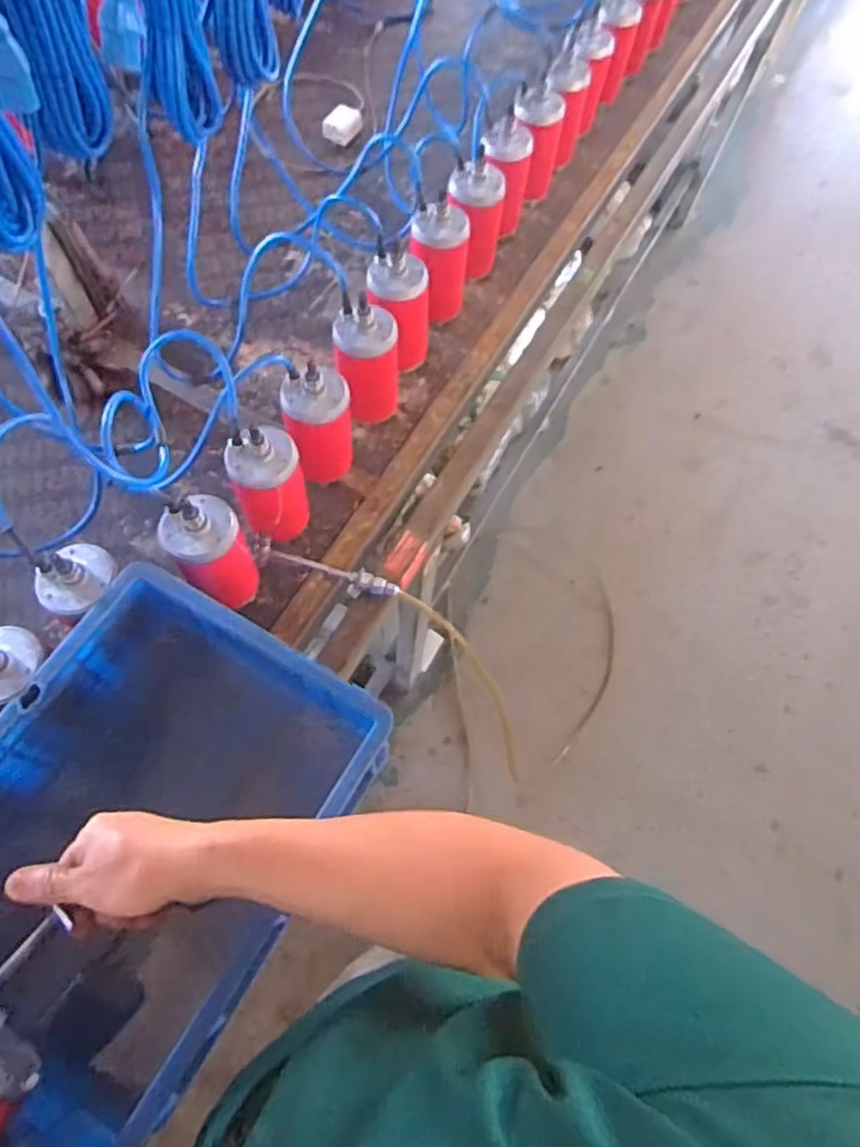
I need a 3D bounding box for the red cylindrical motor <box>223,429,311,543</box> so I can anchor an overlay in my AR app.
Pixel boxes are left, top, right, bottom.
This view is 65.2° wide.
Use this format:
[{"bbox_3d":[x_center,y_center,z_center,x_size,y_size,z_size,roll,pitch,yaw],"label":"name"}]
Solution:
[{"bbox_3d":[-0.182,-0.097,0.757,0.079,0.144,0.066,-10,68,-9],"label":"red cylindrical motor"}]

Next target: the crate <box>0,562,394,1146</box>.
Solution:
[{"bbox_3d":[-0.260,0.242,0.652,0.294,0.227,0.442,29,68,8],"label":"crate"}]

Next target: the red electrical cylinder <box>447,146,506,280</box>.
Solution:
[{"bbox_3d":[0.065,-0.508,0.979,0.074,0.163,0.071,11,66,1],"label":"red electrical cylinder"}]

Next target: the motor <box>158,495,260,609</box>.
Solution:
[{"bbox_3d":[-0.233,-0.022,0.725,0.073,0.156,0.070,2,67,-4],"label":"motor"}]

